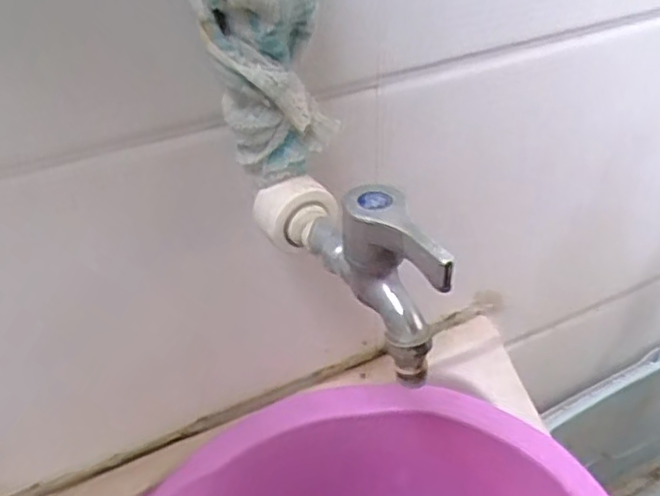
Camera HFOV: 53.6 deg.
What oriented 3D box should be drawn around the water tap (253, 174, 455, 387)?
[{"bbox_3d":[0.009,0.002,0.318,0.034,0.076,0.139,-21,40,-24],"label":"water tap"}]

